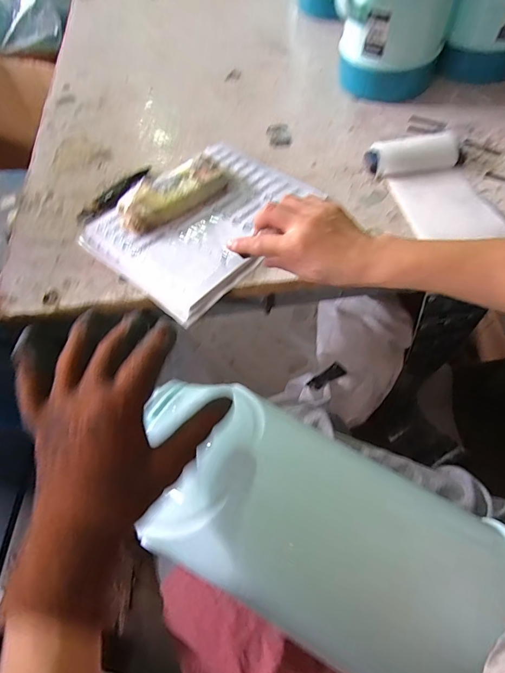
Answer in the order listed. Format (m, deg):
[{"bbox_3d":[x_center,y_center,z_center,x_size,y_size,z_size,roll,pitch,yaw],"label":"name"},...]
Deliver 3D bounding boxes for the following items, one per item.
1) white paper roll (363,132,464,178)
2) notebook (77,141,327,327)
[{"bbox_3d":[0.224,-0.252,0.536,0.131,0.028,0.046,-5,59,0],"label":"white paper roll"},{"bbox_3d":[-0.058,-0.155,0.504,0.208,0.022,0.266,38,65,24],"label":"notebook"}]

